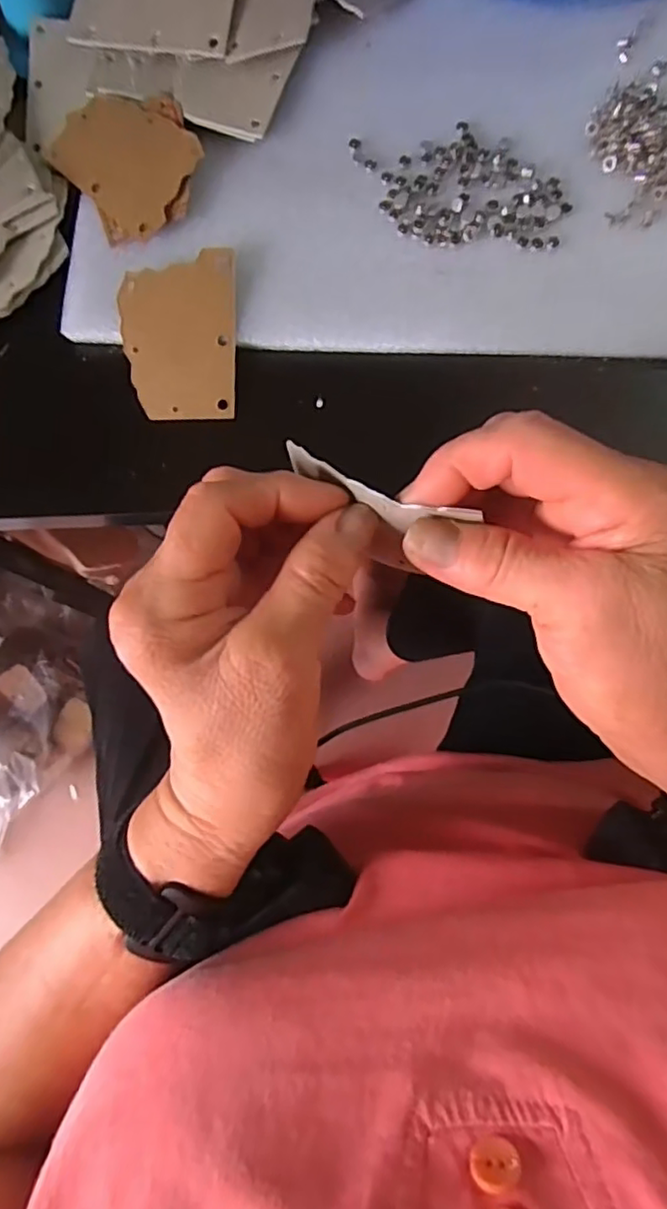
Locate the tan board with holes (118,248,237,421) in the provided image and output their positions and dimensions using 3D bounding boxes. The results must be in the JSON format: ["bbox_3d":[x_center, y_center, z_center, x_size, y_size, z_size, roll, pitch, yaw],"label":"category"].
[{"bbox_3d":[-0.073,-0.126,0.296,0.054,0.004,0.076,-1,91,2],"label":"tan board with holes"}]

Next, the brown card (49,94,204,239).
[{"bbox_3d":[-0.106,-0.220,0.308,0.074,0.005,0.055,31,84,7],"label":"brown card"}]

